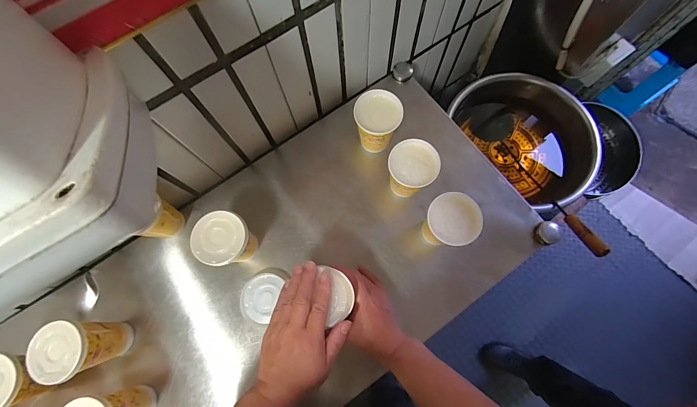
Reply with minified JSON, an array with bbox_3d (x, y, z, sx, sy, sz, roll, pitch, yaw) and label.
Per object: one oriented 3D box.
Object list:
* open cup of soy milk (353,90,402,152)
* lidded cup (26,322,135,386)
[{"bbox_3d":[0.049,-0.134,0.537,0.074,0.109,0.071,0,75,1],"label":"open cup of soy milk"},{"bbox_3d":[-0.392,0.213,0.462,0.073,0.111,0.074,0,75,1],"label":"lidded cup"}]

